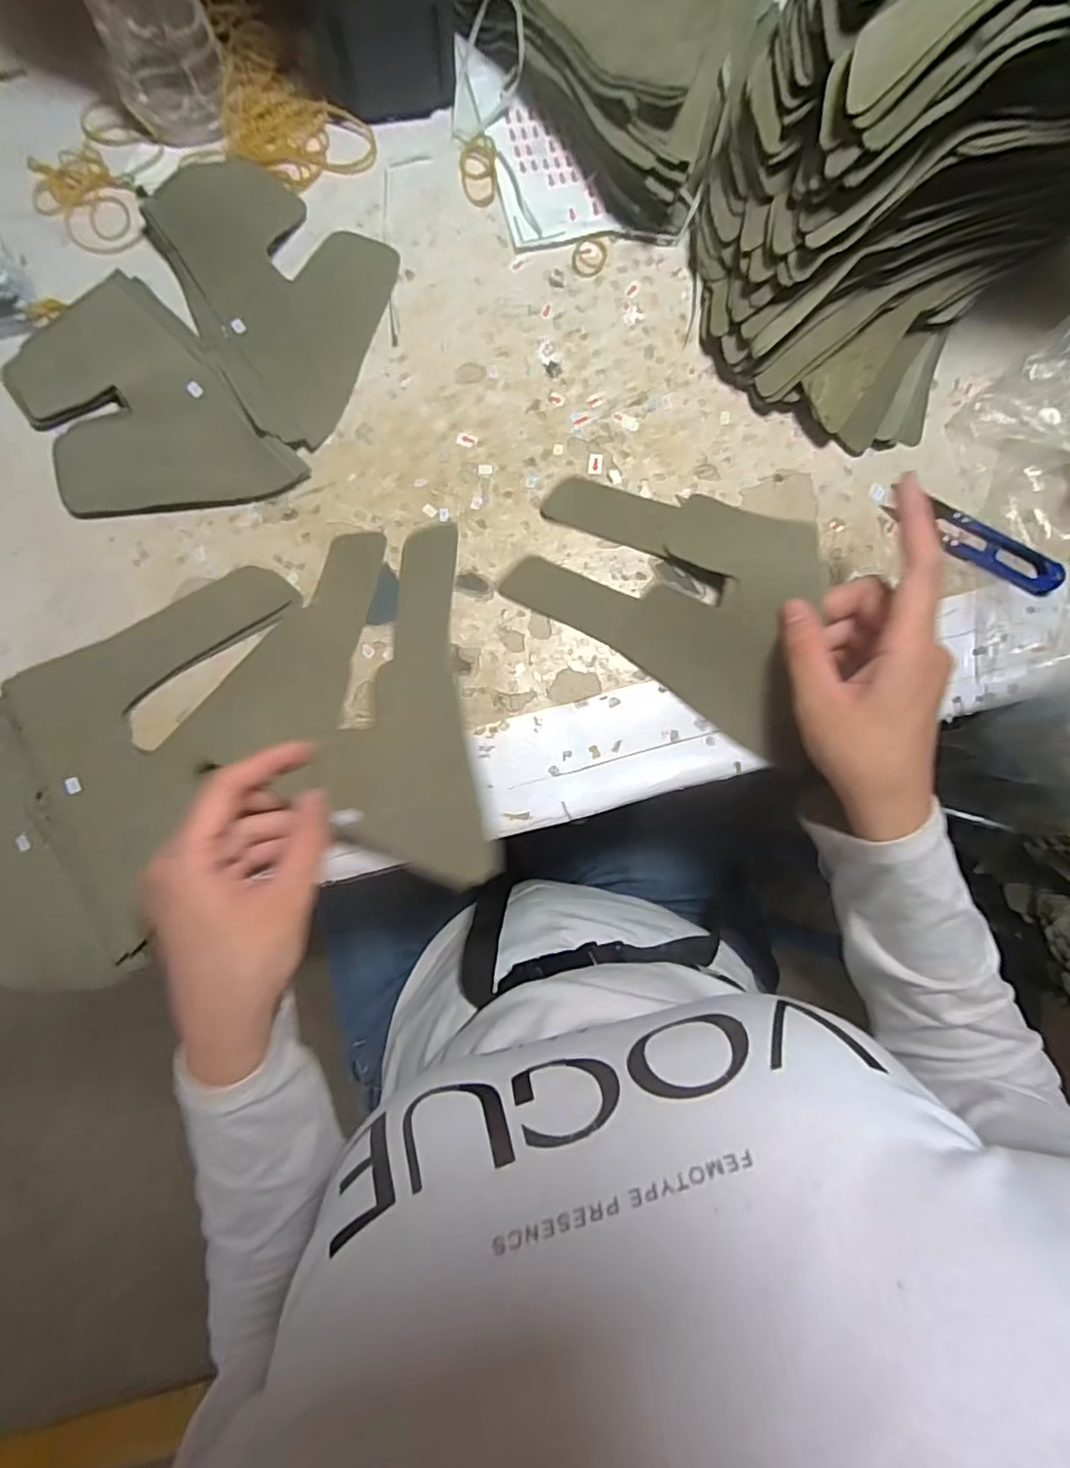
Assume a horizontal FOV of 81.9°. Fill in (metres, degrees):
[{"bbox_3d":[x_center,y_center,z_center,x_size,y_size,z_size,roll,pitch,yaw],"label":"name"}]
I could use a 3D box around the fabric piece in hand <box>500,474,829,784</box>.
[{"bbox_3d":[0.087,-0.080,0.333,0.181,0.031,0.113,33,84,3],"label":"fabric piece in hand"}]

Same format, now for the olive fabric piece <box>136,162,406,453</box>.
[{"bbox_3d":[-0.135,-0.243,0.336,0.108,0.020,0.154,-33,85,-4],"label":"olive fabric piece"}]

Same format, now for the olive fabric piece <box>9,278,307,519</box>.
[{"bbox_3d":[-0.212,-0.165,0.330,0.104,0.018,0.146,-41,86,-5],"label":"olive fabric piece"}]

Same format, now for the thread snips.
[{"bbox_3d":[0.246,-0.108,0.345,0.103,0.009,0.023,28,84,2],"label":"thread snips"}]

